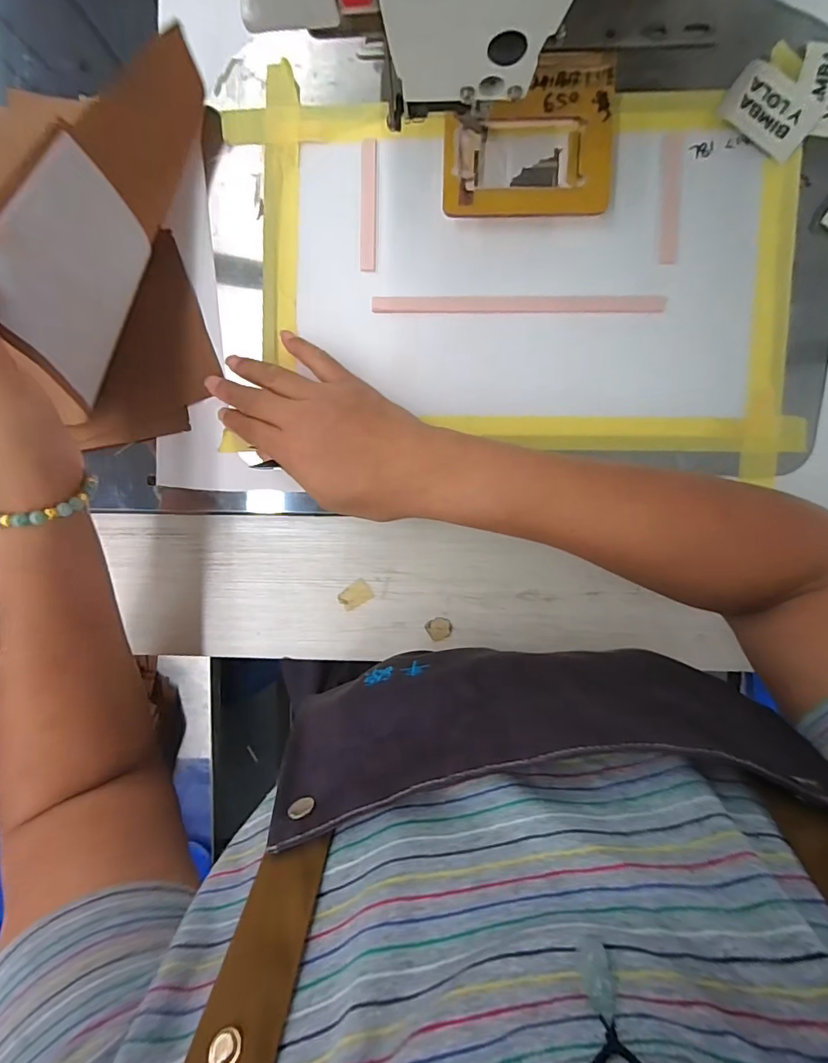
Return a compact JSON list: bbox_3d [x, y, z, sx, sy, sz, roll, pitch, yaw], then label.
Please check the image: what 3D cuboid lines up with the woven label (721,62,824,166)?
[{"bbox_3d":[0.232,-0.273,0.307,0.056,0.004,0.042,40,98,1],"label":"woven label"}]

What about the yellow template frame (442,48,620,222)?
[{"bbox_3d":[0.073,-0.251,0.304,0.106,0.008,0.088,0,99,3],"label":"yellow template frame"}]

